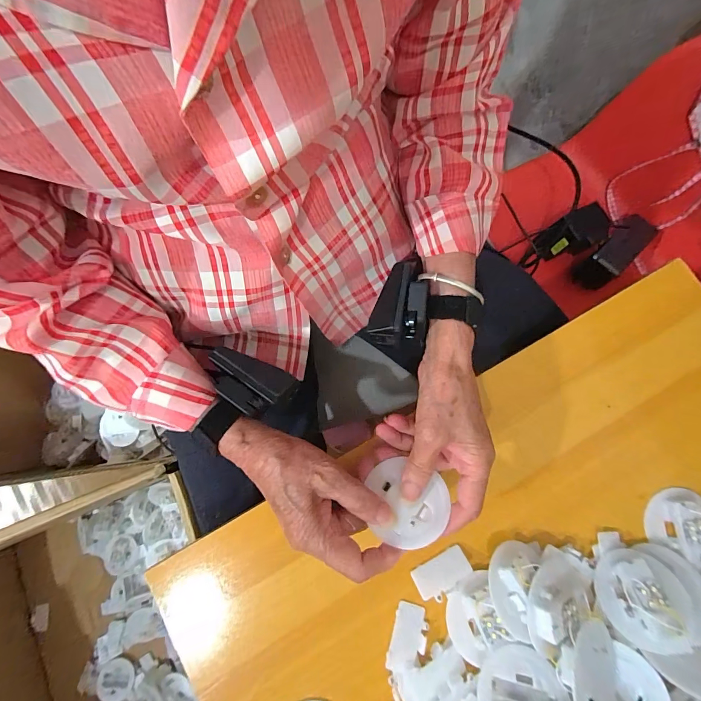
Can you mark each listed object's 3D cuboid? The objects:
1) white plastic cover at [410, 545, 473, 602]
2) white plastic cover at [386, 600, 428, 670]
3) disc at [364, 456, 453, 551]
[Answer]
[{"bbox_3d":[0.077,0.187,0.292,0.047,0.004,0.025,-26,57,-8],"label":"white plastic cover"},{"bbox_3d":[0.047,0.234,0.283,0.028,0.007,0.046,18,79,2],"label":"white plastic cover"},{"bbox_3d":[0.041,0.118,0.270,0.062,0.008,0.060,-5,51,6],"label":"disc"}]

